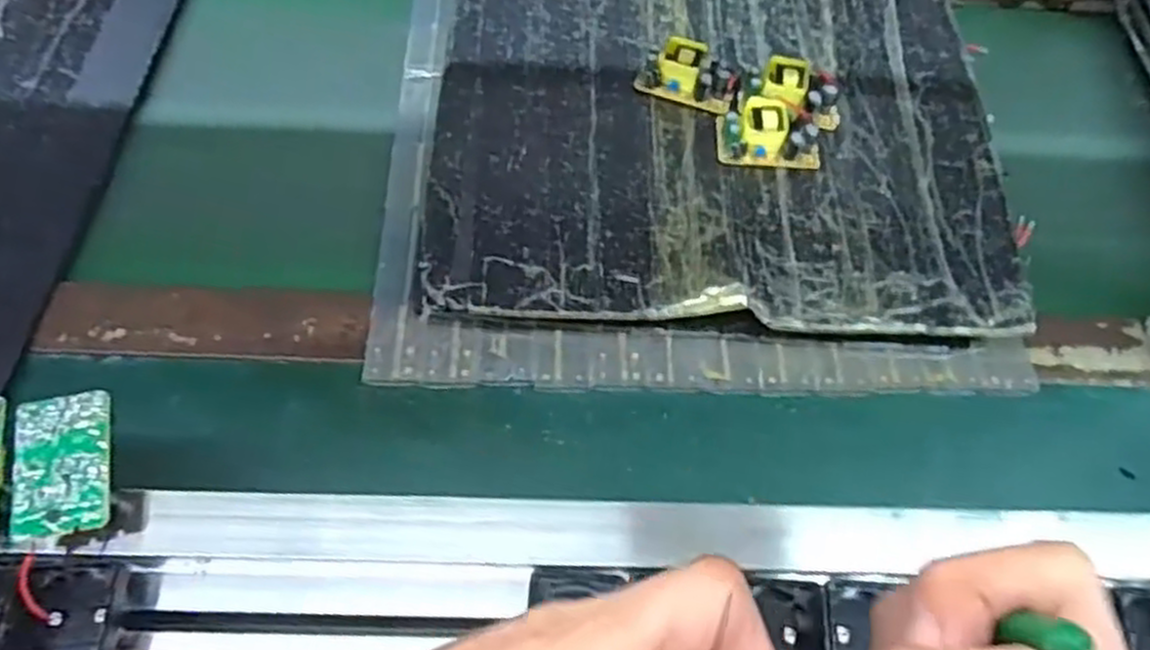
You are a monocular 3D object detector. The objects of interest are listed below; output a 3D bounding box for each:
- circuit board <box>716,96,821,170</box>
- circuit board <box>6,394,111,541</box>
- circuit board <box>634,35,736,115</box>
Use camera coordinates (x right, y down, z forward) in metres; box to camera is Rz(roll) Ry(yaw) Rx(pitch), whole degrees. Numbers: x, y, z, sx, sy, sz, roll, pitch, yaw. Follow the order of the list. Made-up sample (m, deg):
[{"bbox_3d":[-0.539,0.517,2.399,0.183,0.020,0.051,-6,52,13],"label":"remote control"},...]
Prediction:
[{"bbox_3d":[0.124,-0.121,0.494,0.064,0.023,0.035,3,60,0],"label":"circuit board"},{"bbox_3d":[-0.226,0.061,0.344,0.037,0.009,0.063,-8,63,-17],"label":"circuit board"},{"bbox_3d":[0.075,-0.165,0.516,0.062,0.029,0.030,17,61,7],"label":"circuit board"}]

